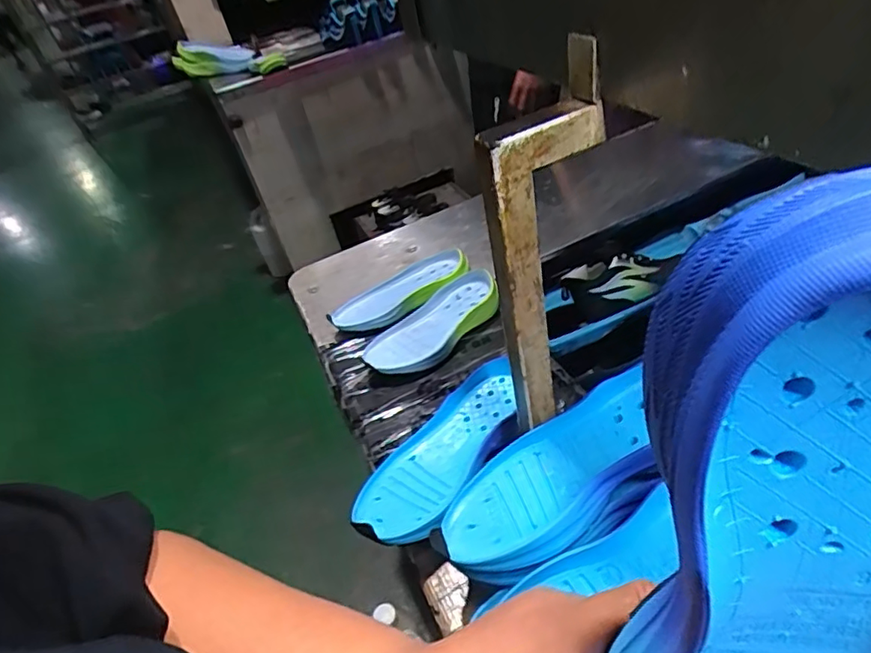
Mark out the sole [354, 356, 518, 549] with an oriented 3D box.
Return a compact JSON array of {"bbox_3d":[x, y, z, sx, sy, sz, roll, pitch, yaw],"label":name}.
[{"bbox_3d":[0.007,0.114,0.535,0.084,0.033,0.220,15,48,32],"label":"sole"}]

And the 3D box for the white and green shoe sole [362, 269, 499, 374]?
[{"bbox_3d":[0.006,0.001,0.695,0.192,0.053,0.097,-24,40,-22],"label":"white and green shoe sole"}]

